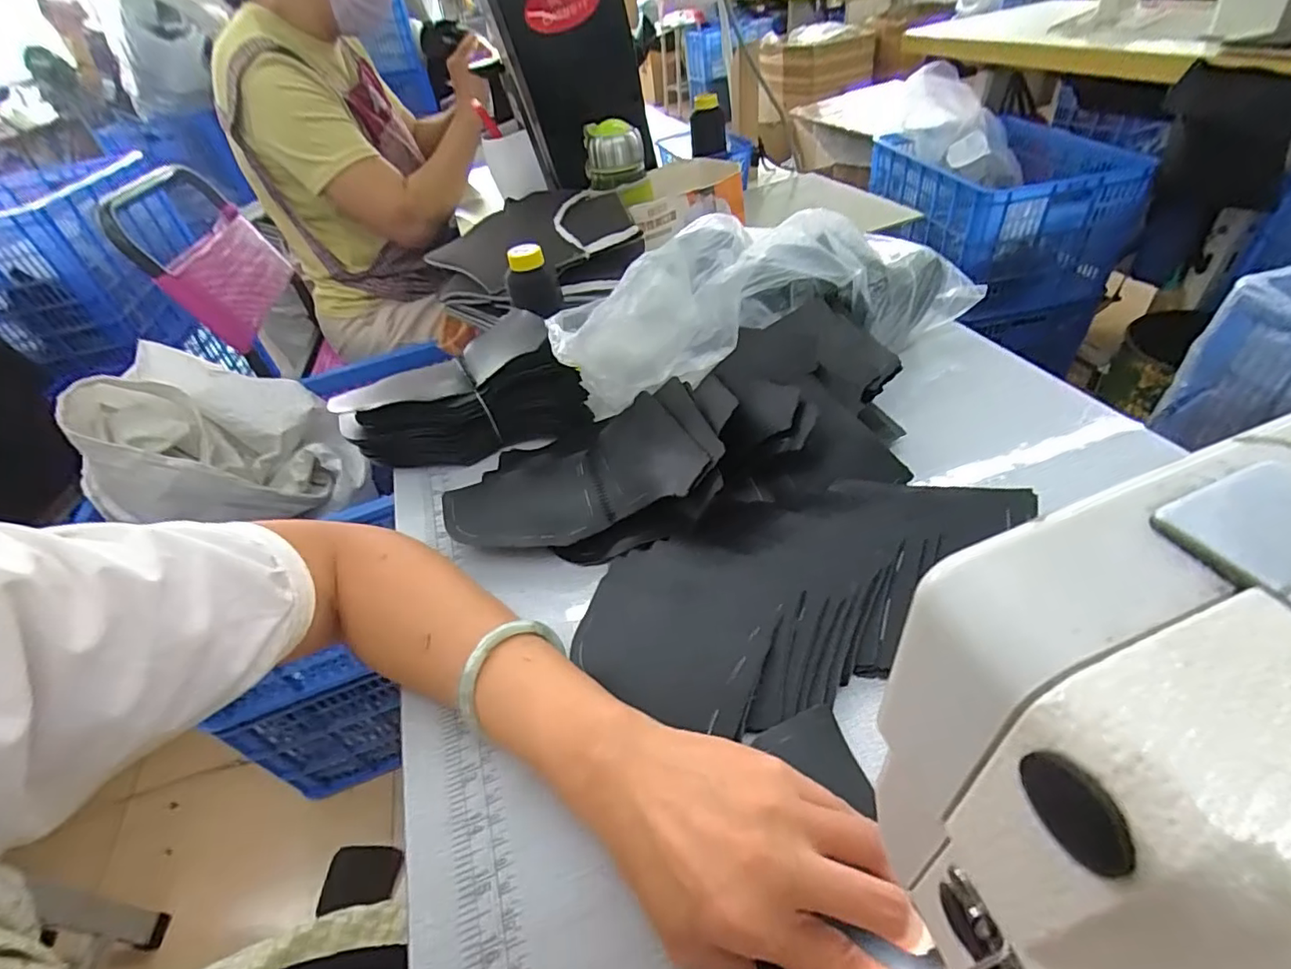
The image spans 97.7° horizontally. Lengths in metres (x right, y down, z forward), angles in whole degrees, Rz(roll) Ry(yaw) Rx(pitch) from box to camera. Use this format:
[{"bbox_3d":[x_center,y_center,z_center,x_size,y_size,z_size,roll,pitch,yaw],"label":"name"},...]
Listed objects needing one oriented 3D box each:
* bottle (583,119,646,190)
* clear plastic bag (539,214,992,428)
[{"bbox_3d":[-0.039,-0.383,0.658,0.068,0.061,0.053,-7,42,3],"label":"bottle"},{"bbox_3d":[0.106,-0.149,0.444,0.375,0.122,0.079,-24,44,-15],"label":"clear plastic bag"}]

